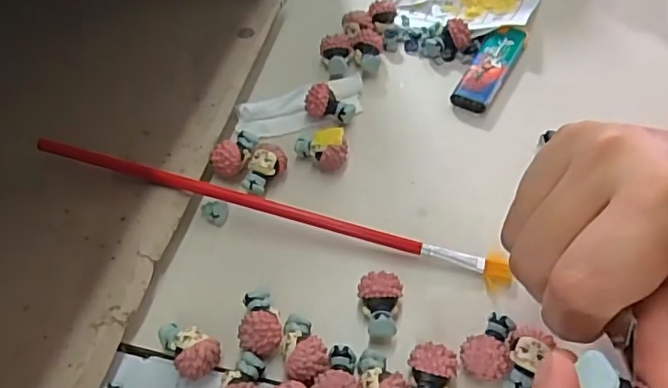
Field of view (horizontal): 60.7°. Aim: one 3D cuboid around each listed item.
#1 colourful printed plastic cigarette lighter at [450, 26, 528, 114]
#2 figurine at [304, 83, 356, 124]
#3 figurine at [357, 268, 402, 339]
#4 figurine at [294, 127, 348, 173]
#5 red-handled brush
[{"bbox_3d":[0.097,-0.079,0.355,0.025,0.011,0.074,26,57,16],"label":"colourful printed plastic cigarette lighter"},{"bbox_3d":[-0.002,-0.052,0.336,0.029,0.019,0.013,14,54,8],"label":"figurine"},{"bbox_3d":[0.020,0.051,0.258,0.019,0.017,0.029,7,54,3],"label":"figurine"},{"bbox_3d":[-0.007,-0.024,0.313,0.029,0.021,0.016,3,54,0],"label":"figurine"},{"bbox_3d":[-0.035,0.005,0.289,0.246,0.010,0.013,15,54,9],"label":"red-handled brush"}]

